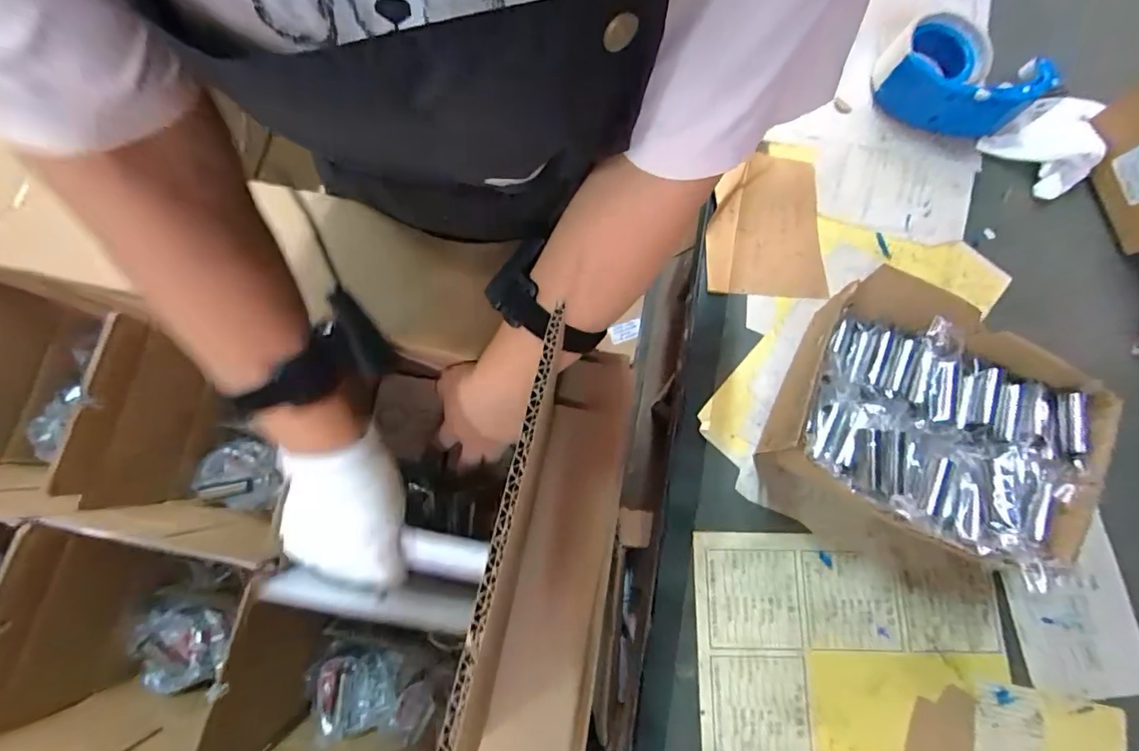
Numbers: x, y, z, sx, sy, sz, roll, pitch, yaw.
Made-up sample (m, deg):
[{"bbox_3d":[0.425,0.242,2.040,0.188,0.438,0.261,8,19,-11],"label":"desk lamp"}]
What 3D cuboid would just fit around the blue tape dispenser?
[{"bbox_3d":[0.392,-0.299,0.505,0.139,0.065,0.101,39,80,8],"label":"blue tape dispenser"}]

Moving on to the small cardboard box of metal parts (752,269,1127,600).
[{"bbox_3d":[0.284,0.045,0.408,0.212,0.089,0.201,29,78,6],"label":"small cardboard box of metal parts"}]

